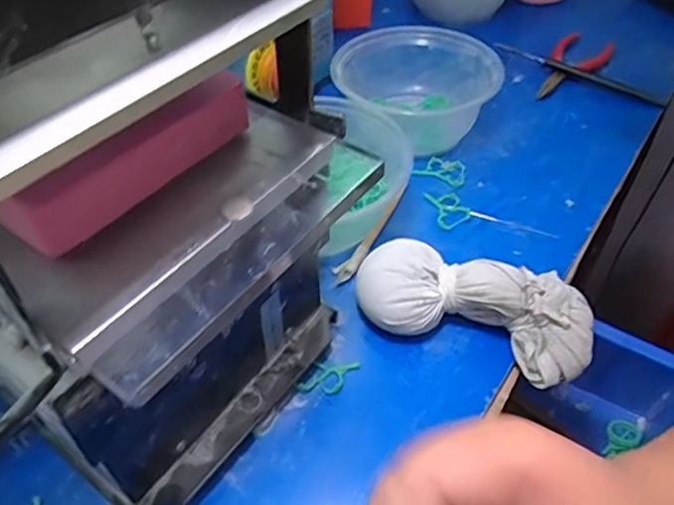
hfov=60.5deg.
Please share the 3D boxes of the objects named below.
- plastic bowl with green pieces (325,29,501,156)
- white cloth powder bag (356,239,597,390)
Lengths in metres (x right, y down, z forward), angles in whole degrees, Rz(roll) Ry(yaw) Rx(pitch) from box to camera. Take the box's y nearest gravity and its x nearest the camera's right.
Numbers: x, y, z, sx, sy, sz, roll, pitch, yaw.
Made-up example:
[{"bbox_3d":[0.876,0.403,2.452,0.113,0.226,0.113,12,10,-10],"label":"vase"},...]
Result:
[{"bbox_3d":[0.060,-0.137,0.493,0.132,0.061,0.126,0,47,0],"label":"plastic bowl with green pieces"},{"bbox_3d":[0.082,0.032,0.348,0.138,0.042,0.055,17,49,15],"label":"white cloth powder bag"}]

